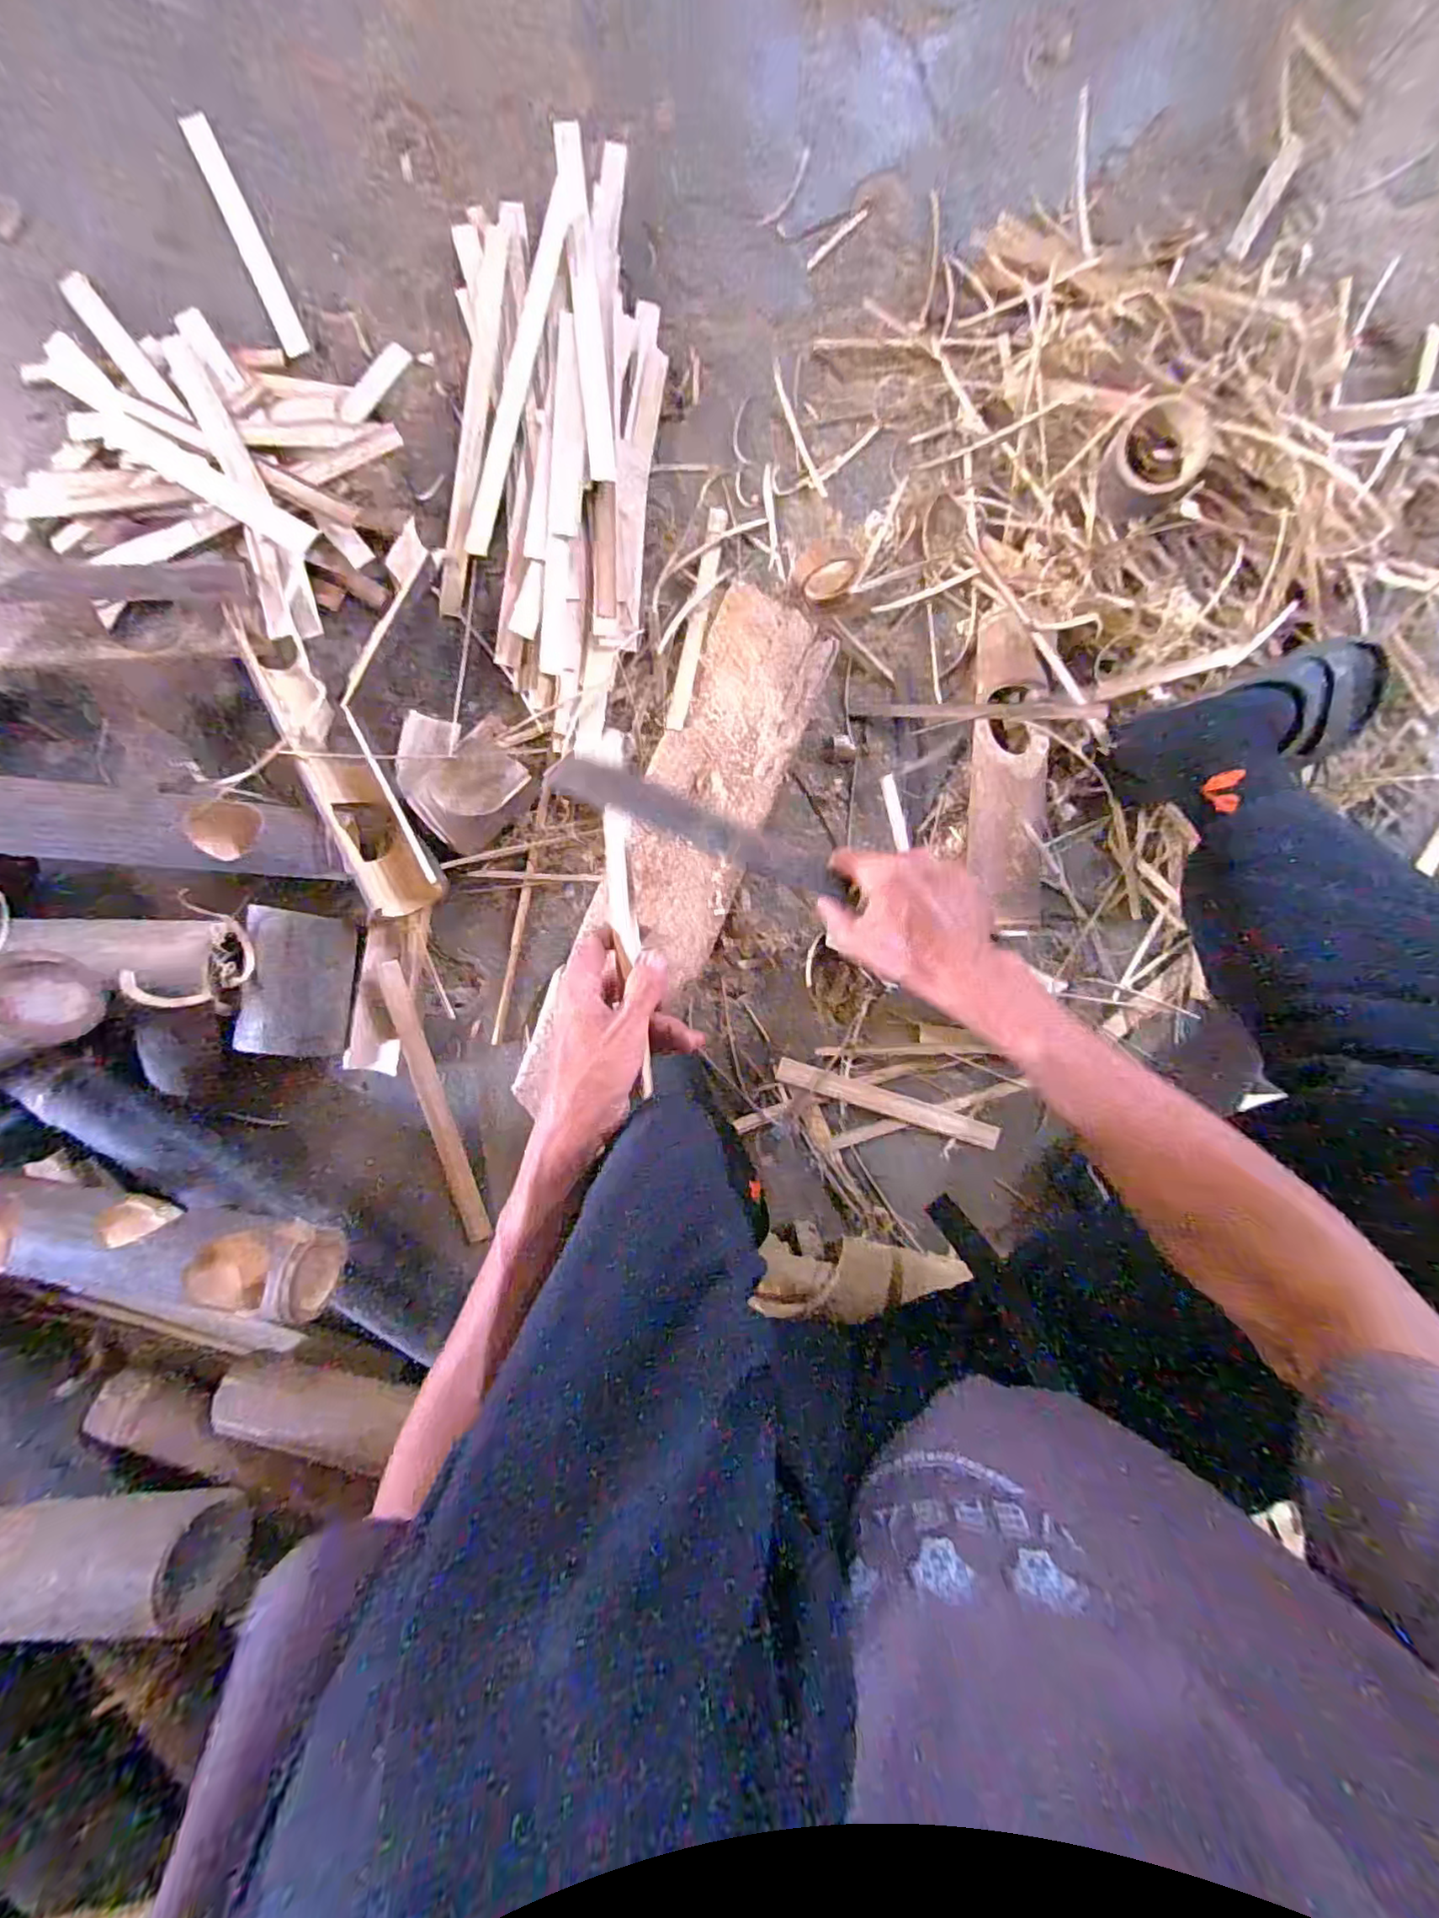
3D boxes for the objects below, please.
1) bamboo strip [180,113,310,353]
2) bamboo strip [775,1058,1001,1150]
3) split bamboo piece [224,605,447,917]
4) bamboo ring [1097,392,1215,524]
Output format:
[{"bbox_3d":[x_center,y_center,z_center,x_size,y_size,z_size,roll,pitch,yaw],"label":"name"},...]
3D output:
[{"bbox_3d":[-0.444,-0.678,0.589,0.022,0.007,0.213,-24,94,-10],"label":"bamboo strip"},{"bbox_3d":[0.169,0.146,0.628,0.228,0.012,0.024,18,90,-3],"label":"bamboo strip"},{"bbox_3d":[-0.346,-0.179,0.561,0.066,0.045,0.295,-29,92,-2],"label":"split bamboo piece"},{"bbox_3d":[0.397,-0.461,0.580,0.072,0.062,0.082,-27,92,-2],"label":"bamboo ring"}]

